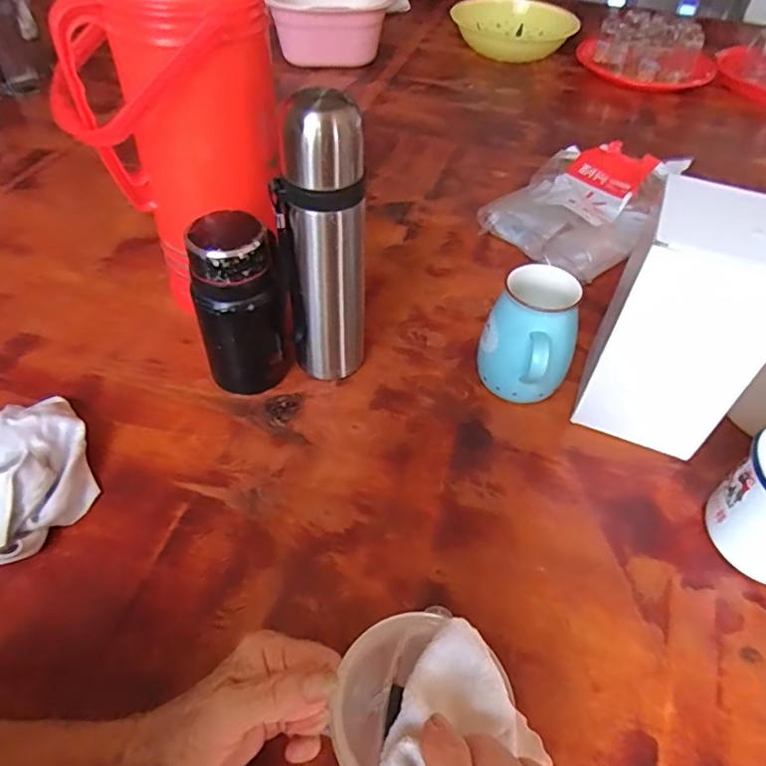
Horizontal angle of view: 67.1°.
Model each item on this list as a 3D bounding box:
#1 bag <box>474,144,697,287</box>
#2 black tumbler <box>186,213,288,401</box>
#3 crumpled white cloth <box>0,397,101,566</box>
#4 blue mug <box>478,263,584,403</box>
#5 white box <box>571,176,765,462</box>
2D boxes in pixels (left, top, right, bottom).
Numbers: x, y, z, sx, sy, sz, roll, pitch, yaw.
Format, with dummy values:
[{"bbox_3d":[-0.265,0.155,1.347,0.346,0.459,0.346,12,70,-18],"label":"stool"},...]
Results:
[{"bbox_3d":[0.253,-0.220,0.730,0.173,0.066,0.261,31,52,23],"label":"bag"},{"bbox_3d":[-0.126,-0.065,0.505,0.070,0.162,0.057,-11,50,-12],"label":"black tumbler"},{"bbox_3d":[-0.293,0.068,0.453,0.112,0.049,0.140,-17,52,-17],"label":"crumpled white cloth"},{"bbox_3d":[0.132,-0.034,0.518,0.071,0.119,0.082,-26,55,-23],"label":"blue mug"},{"bbox_3d":[0.241,-0.039,0.474,0.103,0.207,0.085,19,50,13],"label":"white box"}]

